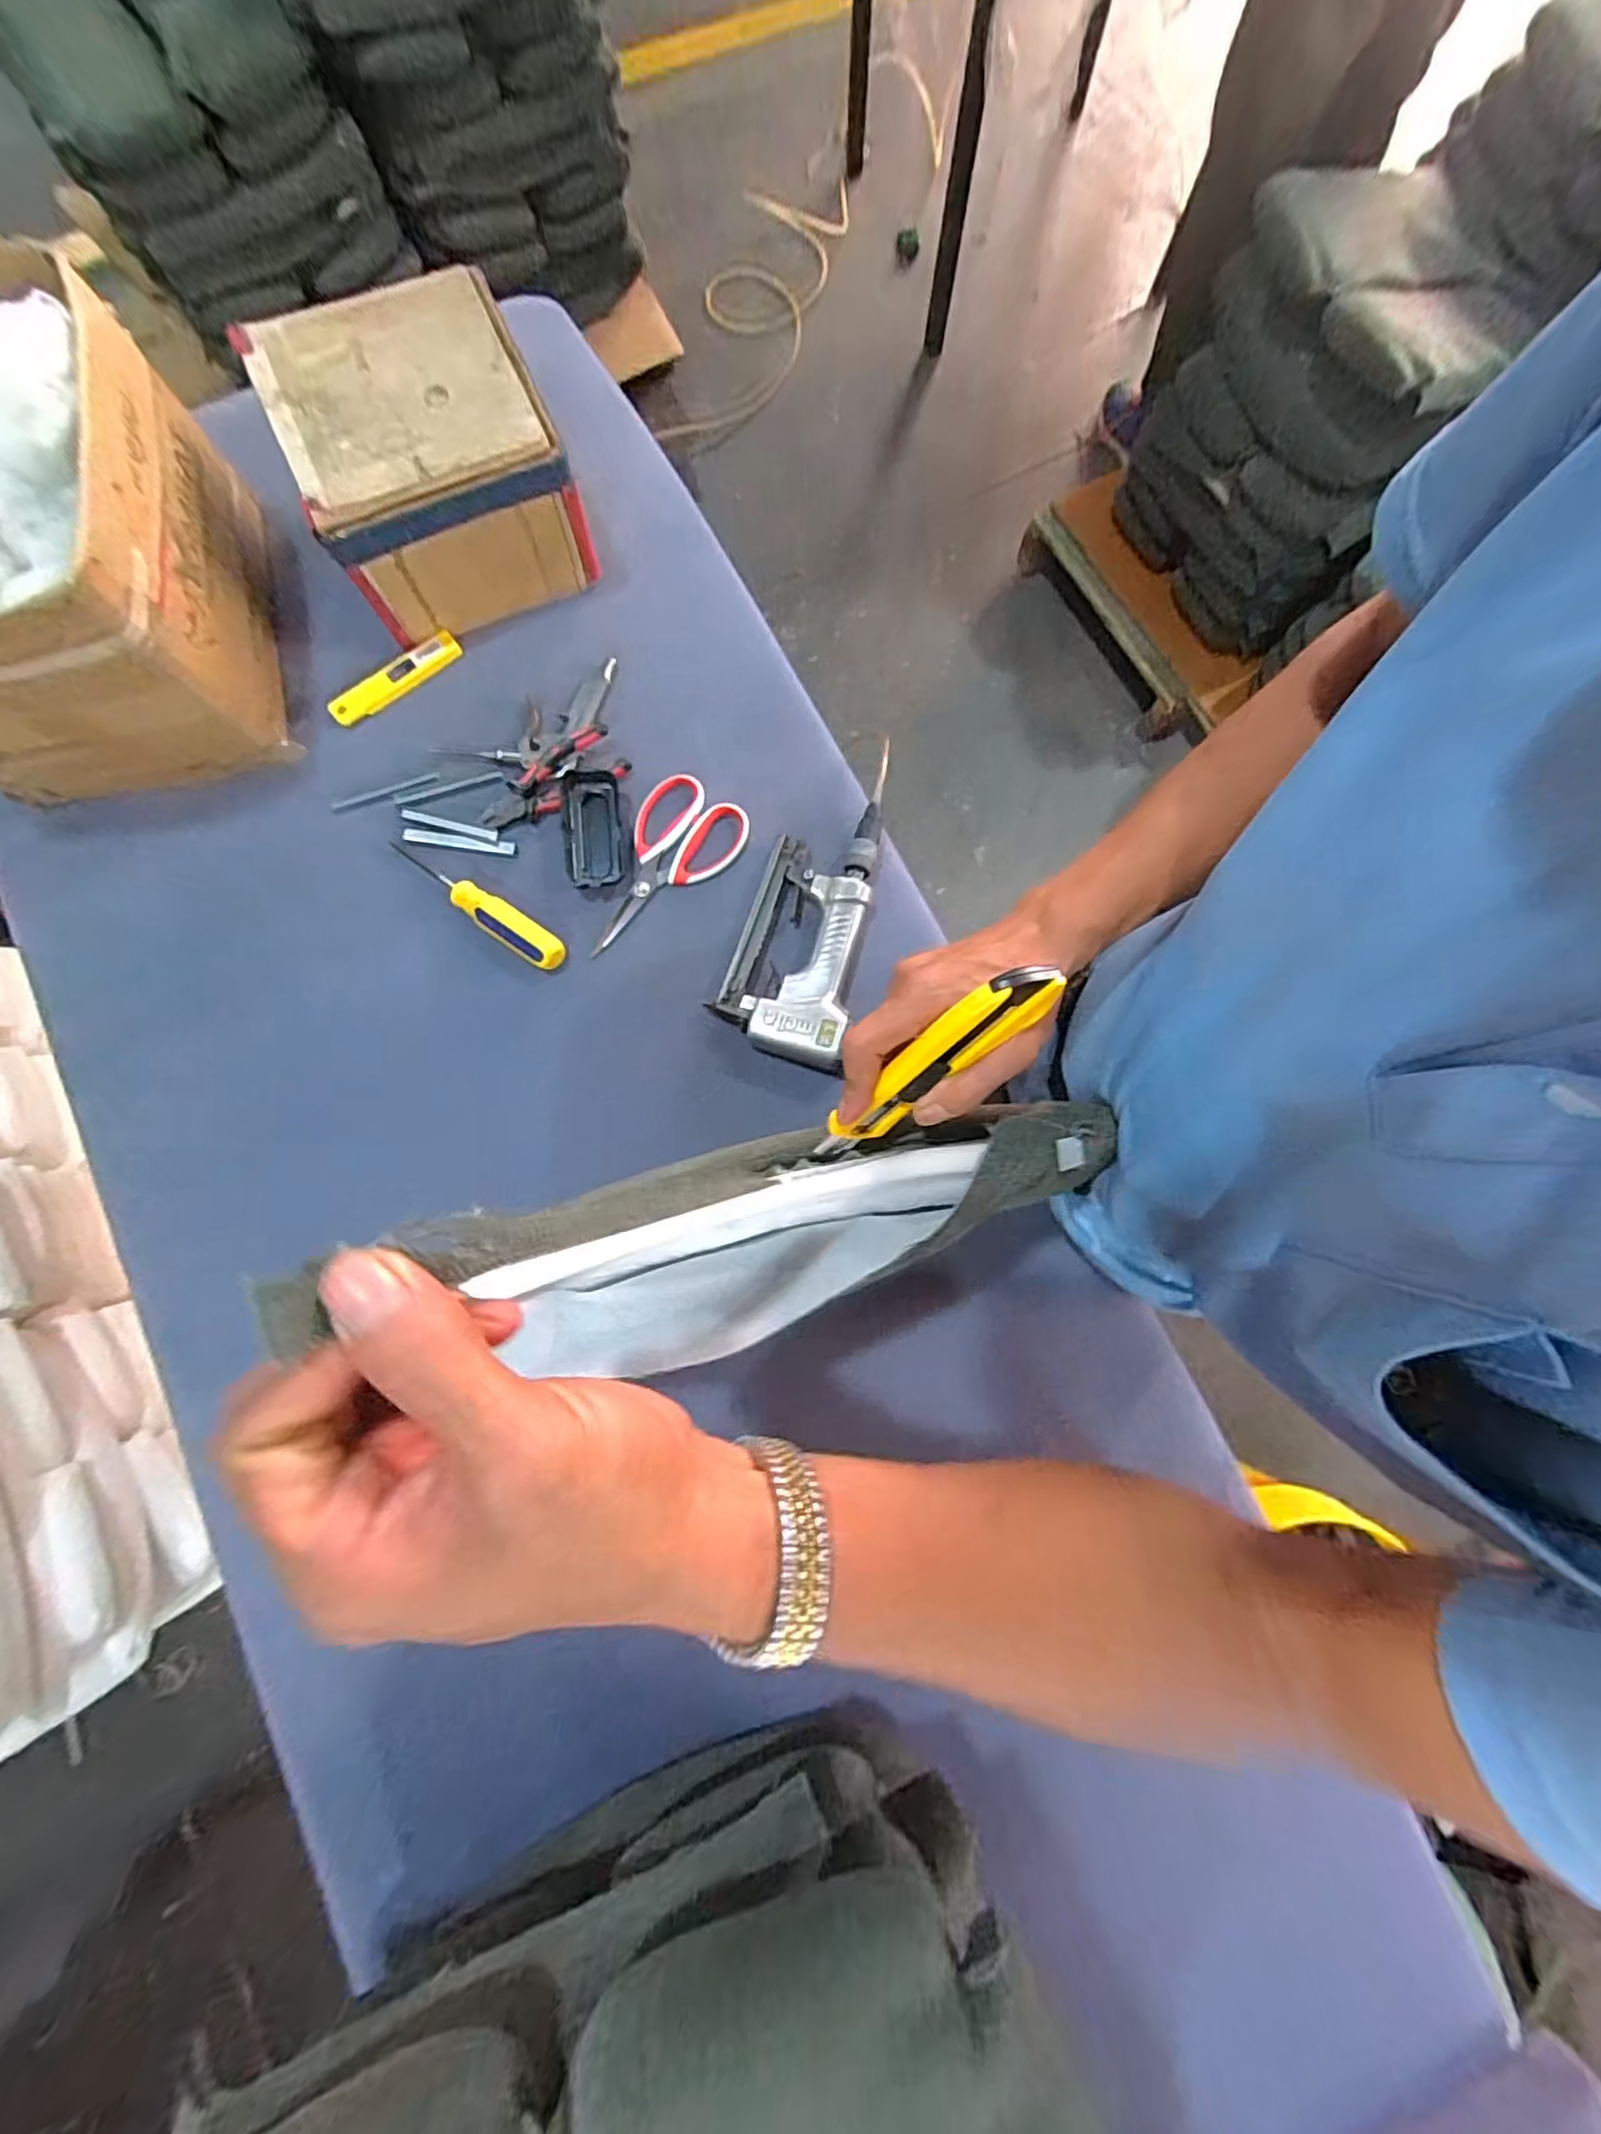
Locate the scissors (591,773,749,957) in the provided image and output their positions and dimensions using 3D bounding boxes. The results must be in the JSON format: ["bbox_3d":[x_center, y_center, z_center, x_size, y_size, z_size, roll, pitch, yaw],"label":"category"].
[{"bbox_3d":[-0.133,-0.187,0.628,0.095,0.018,0.182,38,82,6],"label":"scissors"}]

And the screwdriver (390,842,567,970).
[{"bbox_3d":[-0.293,-0.148,0.611,0.193,0.027,0.032,34,81,5],"label":"screwdriver"}]

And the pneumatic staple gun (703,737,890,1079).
[{"bbox_3d":[0.002,-0.139,0.611,0.117,0.040,0.271,10,80,1],"label":"pneumatic staple gun"}]

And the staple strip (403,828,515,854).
[{"bbox_3d":[-0.317,-0.210,0.625,0.103,0.005,0.013,8,80,1],"label":"staple strip"}]

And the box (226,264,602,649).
[{"bbox_3d":[-0.335,-0.551,0.620,0.210,0.129,0.208,-26,81,-5],"label":"box"}]

